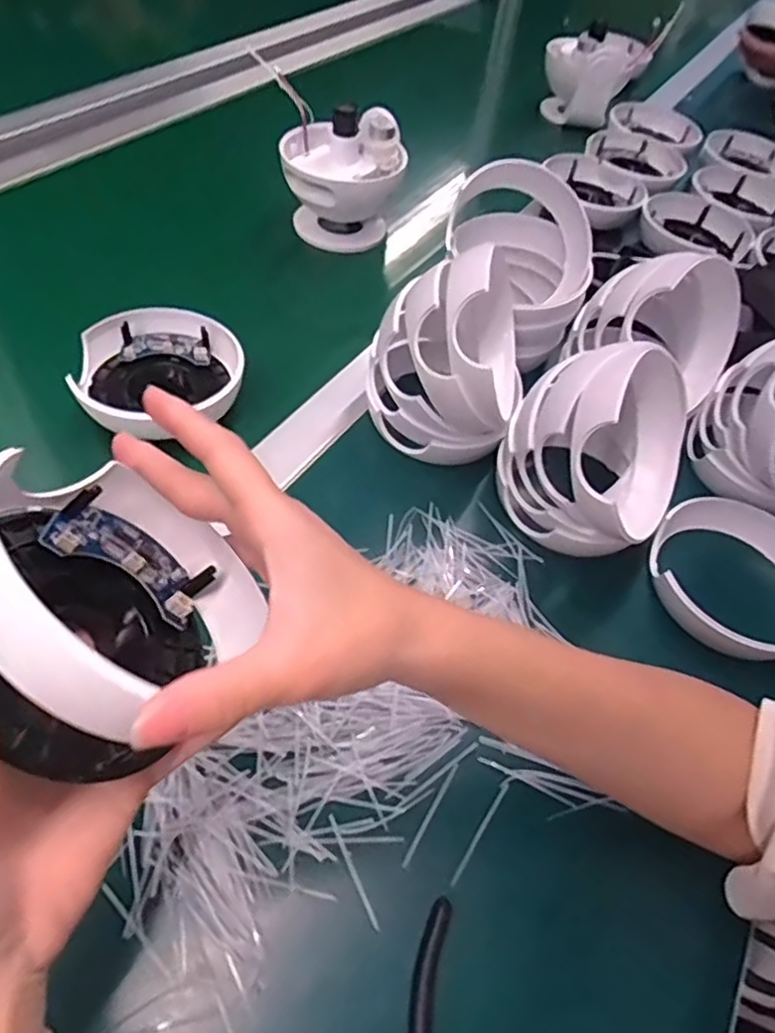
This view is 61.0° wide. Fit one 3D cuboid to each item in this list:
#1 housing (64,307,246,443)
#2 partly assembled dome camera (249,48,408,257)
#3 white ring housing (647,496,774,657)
[{"bbox_3d":[-0.161,-0.101,0.470,0.111,0.036,0.109,-11,55,-17],"label":"housing"},{"bbox_3d":[-0.046,-0.332,0.631,0.112,0.112,0.146,-2,53,-11],"label":"partly assembled dome camera"},{"bbox_3d":[0.236,0.041,0.440,0.121,0.036,0.115,4,52,-6],"label":"white ring housing"}]

